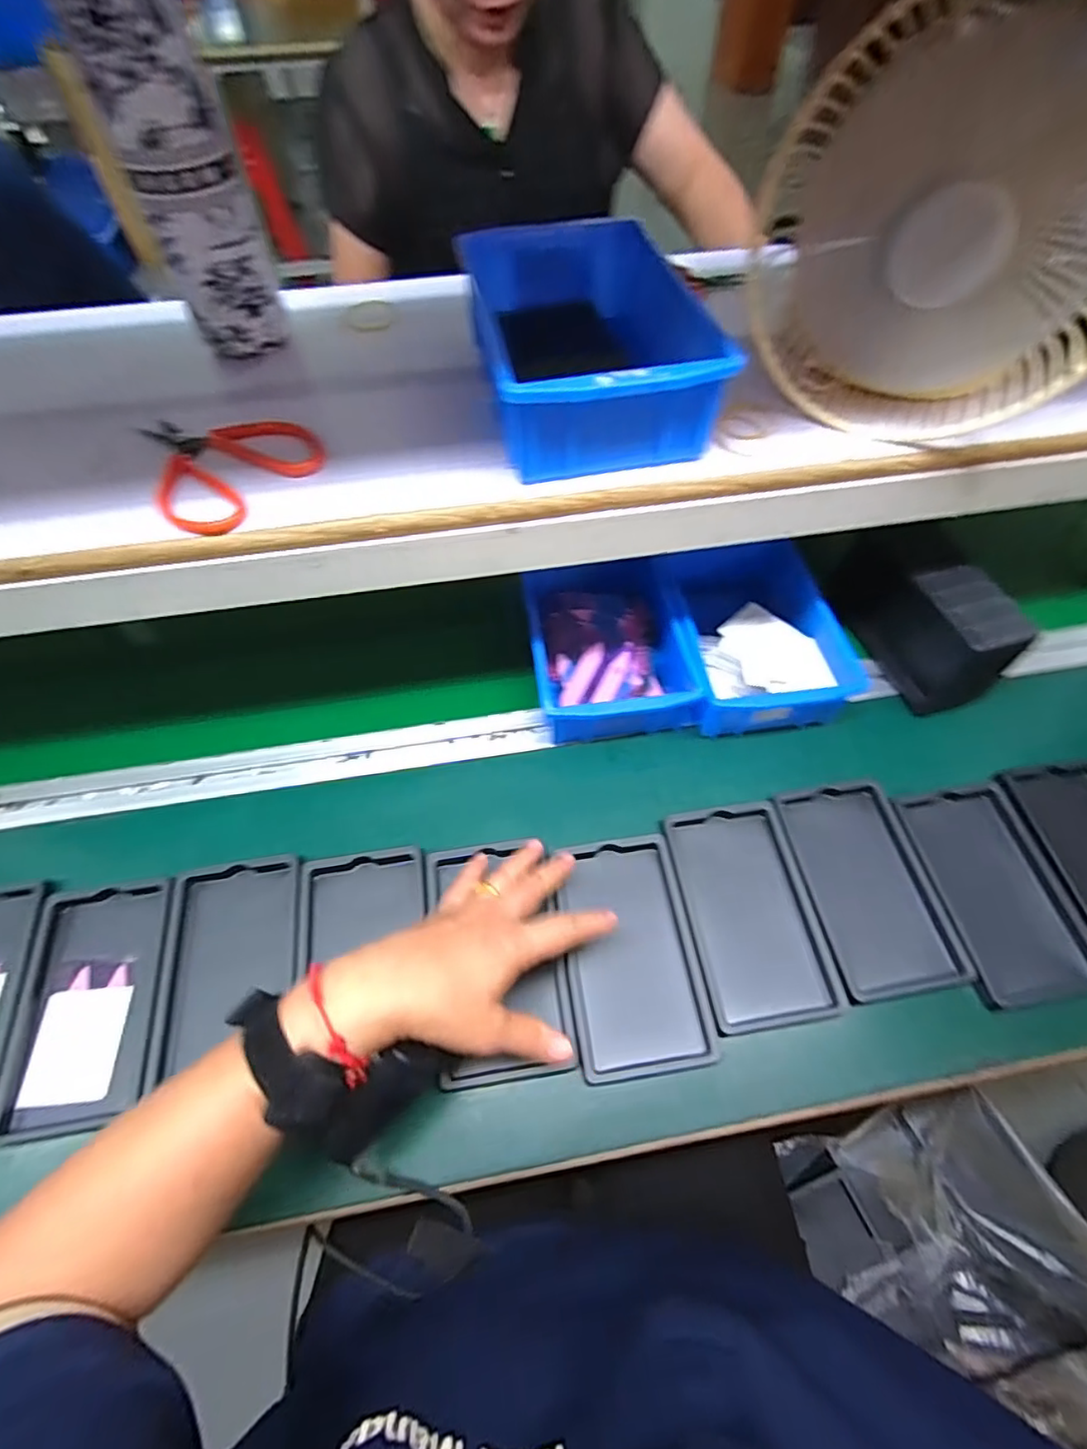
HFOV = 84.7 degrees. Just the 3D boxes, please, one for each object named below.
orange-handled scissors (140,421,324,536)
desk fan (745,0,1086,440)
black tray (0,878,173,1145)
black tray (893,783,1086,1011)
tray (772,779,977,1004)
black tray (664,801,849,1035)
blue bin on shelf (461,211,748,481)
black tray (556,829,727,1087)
[{"bbox_3d":[-0.206,-0.168,0.376,0.109,0.015,0.101,30,64,18],"label":"orange-handled scissors"},{"bbox_3d":[0.223,-0.263,0.326,0.202,0.181,0.072,26,63,17],"label":"desk fan"},{"bbox_3d":[-0.320,0.195,0.423,0.093,0.017,0.156,-8,58,-3],"label":"black tray"},{"bbox_3d":[0.350,0.123,0.458,0.097,0.007,0.158,-7,58,-3],"label":"black tray"},{"bbox_3d":[0.249,0.120,0.461,0.096,0.009,0.159,-9,58,-4],"label":"tray"},{"bbox_3d":[0.155,0.140,0.455,0.093,0.017,0.159,-8,58,-3],"label":"black tray"},{"bbox_3d":[0.025,-0.245,0.388,0.128,0.063,0.198,-10,59,-5],"label":"blue bin on shelf"},{"bbox_3d":[0.063,0.166,0.436,0.090,0.019,0.156,-8,58,-3],"label":"black tray"}]

